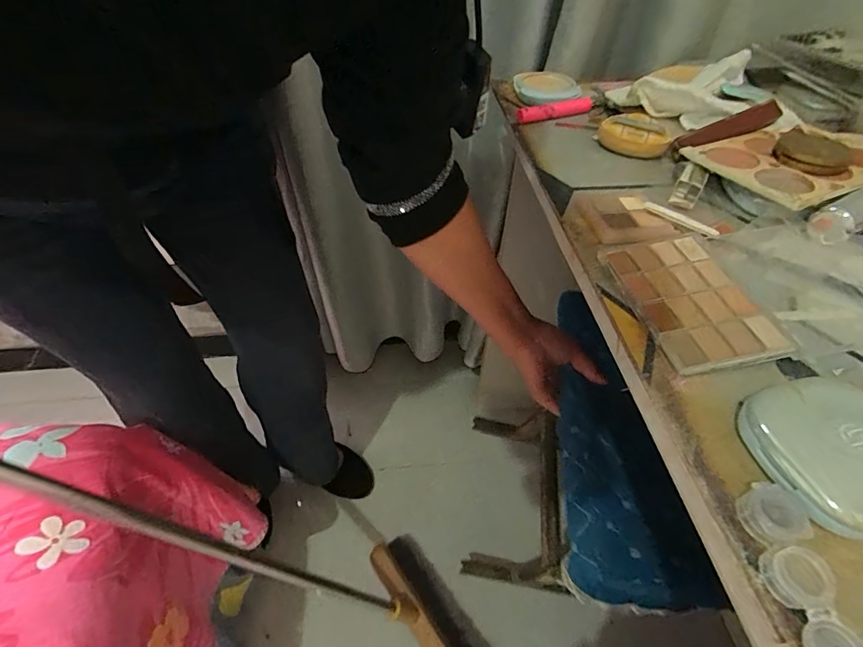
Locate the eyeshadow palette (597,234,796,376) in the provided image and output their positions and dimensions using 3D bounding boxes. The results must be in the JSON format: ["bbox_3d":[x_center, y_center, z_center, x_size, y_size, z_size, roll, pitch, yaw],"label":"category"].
[{"bbox_3d":[0.162,-0.017,0.287,0.069,0.012,0.108,-6,48,-6],"label":"eyeshadow palette"}]

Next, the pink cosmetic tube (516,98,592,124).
[{"bbox_3d":[0.133,-0.229,0.482,0.090,0.013,0.017,-14,49,-13],"label":"pink cosmetic tube"}]

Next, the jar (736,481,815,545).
[{"bbox_3d":[0.148,0.083,0.196,0.023,0.011,0.025,0,47,0],"label":"jar"}]

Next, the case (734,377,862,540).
[{"bbox_3d":[0.189,0.060,0.209,0.065,0.023,0.070,-7,48,-7],"label":"case"}]

